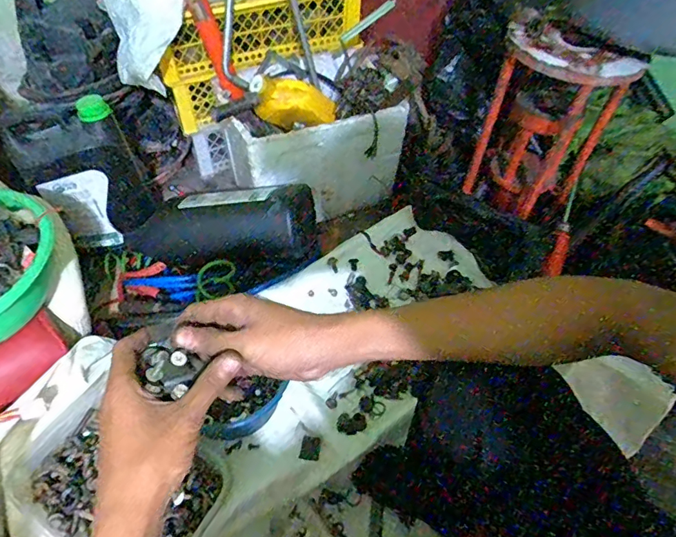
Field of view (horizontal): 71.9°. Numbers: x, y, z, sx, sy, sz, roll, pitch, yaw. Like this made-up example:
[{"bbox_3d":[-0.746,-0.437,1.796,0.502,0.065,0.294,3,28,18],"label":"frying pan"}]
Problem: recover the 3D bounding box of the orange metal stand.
[{"bbox_3d":[0.362,-0.247,0.854,0.207,0.360,0.170,29,56,18],"label":"orange metal stand"}]

